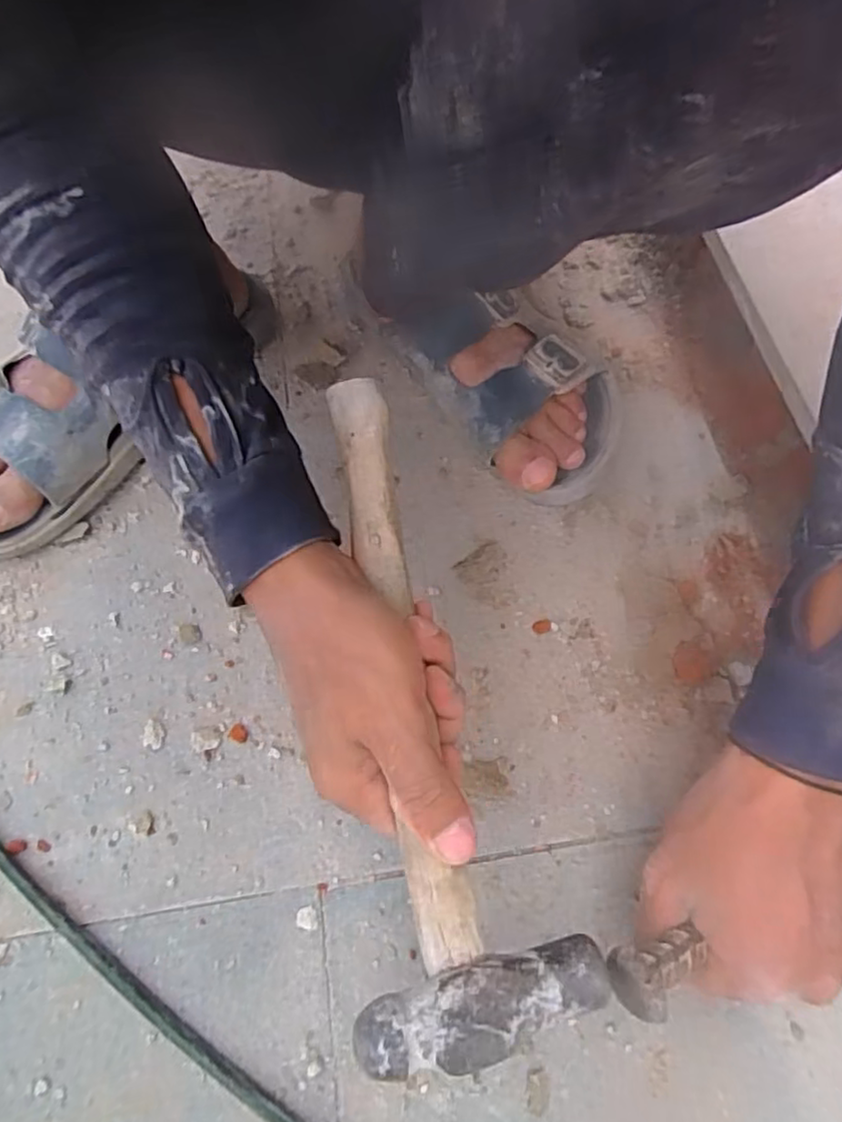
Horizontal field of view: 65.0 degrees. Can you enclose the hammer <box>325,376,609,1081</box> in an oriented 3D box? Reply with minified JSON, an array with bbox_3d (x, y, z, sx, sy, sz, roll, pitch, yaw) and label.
[{"bbox_3d":[0.004,0.045,0.272,0.090,0.023,0.274,-8,76,-7],"label":"hammer"}]

